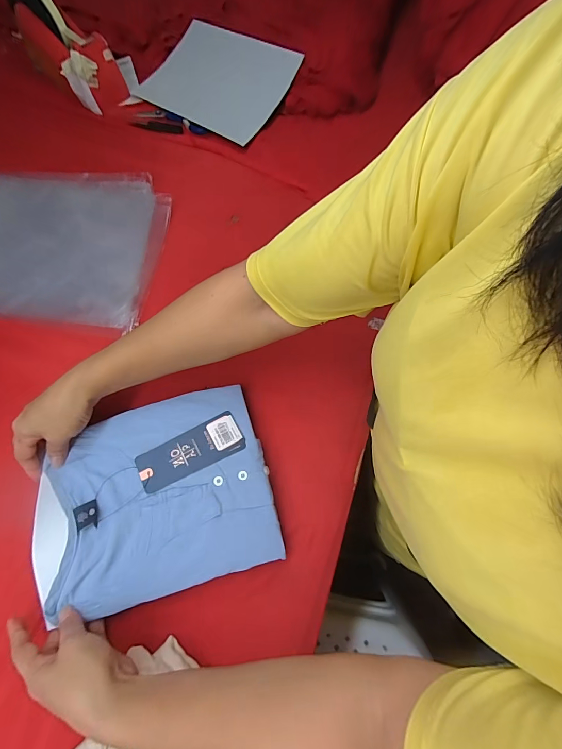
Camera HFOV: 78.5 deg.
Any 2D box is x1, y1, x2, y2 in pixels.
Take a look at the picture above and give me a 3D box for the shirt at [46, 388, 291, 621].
[{"bbox_3d":[-0.132,0.130,0.387,0.228,0.025,0.204,-14,71,-5],"label":"shirt"}]

